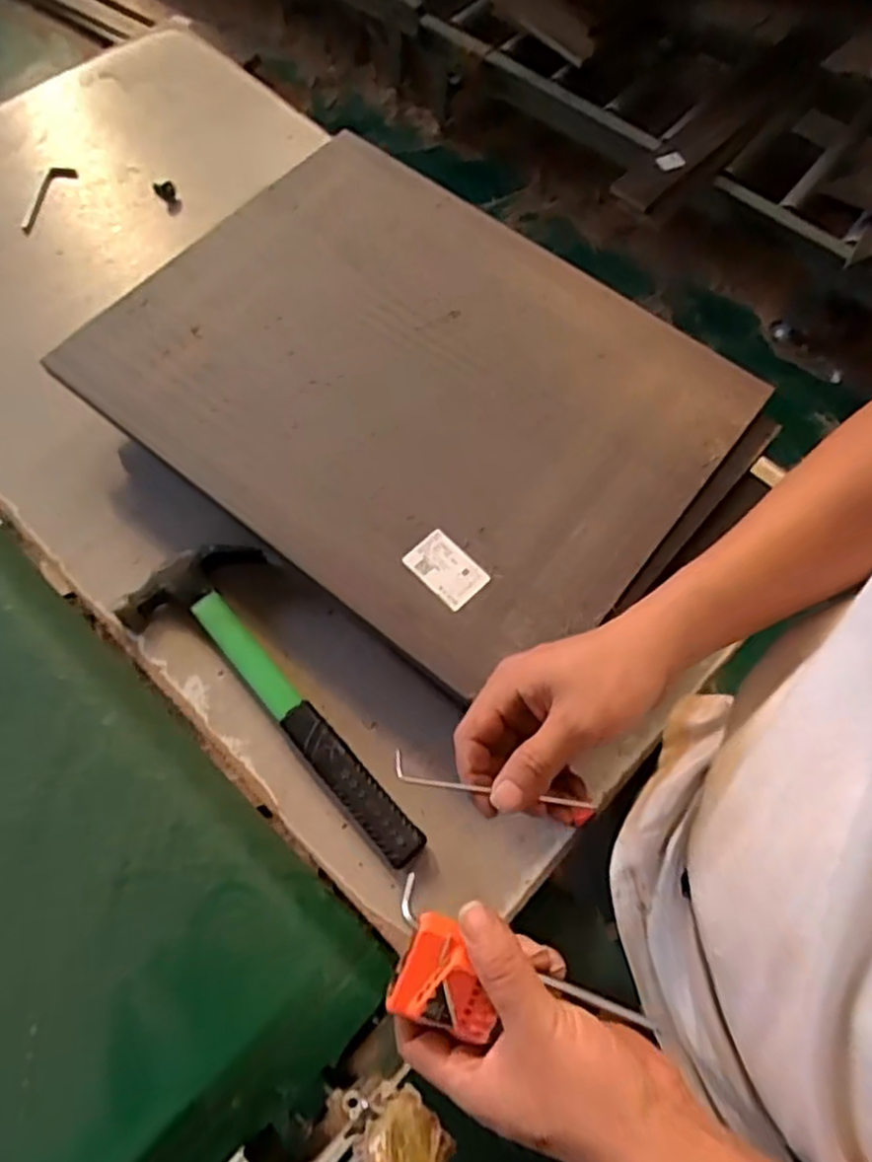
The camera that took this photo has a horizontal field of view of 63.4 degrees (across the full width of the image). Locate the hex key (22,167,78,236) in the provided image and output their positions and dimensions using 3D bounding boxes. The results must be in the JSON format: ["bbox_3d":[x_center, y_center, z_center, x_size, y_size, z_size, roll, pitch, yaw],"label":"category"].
[{"bbox_3d":[-0.450,-0.441,0.809,0.030,0.008,0.113,20,68,6],"label":"hex key"}]

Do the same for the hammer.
[{"bbox_3d":[-0.116,0.090,0.584,0.312,0.029,0.113,42,71,13],"label":"hammer"}]

